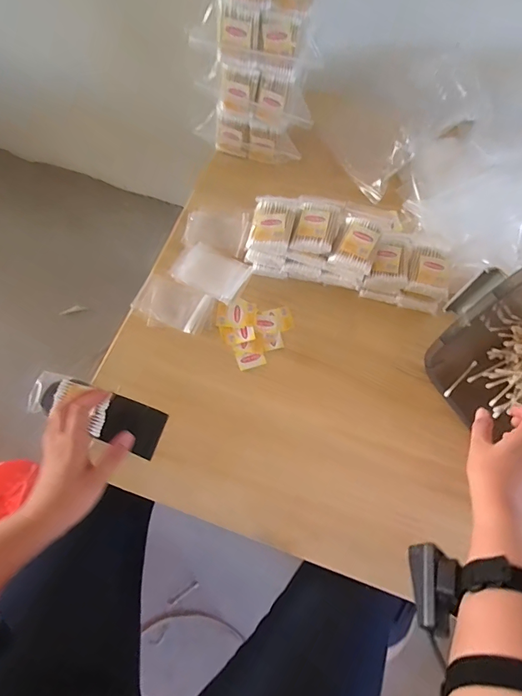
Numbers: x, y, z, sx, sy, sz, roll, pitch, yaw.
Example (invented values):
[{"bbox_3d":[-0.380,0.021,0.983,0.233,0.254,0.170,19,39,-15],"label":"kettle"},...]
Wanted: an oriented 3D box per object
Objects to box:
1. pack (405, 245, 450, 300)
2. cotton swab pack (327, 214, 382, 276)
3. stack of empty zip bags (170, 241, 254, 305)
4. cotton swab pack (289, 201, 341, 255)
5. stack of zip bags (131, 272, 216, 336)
[{"bbox_3d":[0.231,-0.107,0.548,0.053,0.019,0.070,12,68,2],"label":"pack"},{"bbox_3d":[0.131,-0.140,0.540,0.054,0.024,0.069,24,69,6],"label":"cotton swab pack"},{"bbox_3d":[-0.075,-0.115,0.604,0.109,0.011,0.071,27,70,8],"label":"stack of empty zip bags"},{"bbox_3d":[0.076,-0.166,0.552,0.056,0.018,0.070,14,68,3],"label":"cotton swab pack"},{"bbox_3d":[-0.131,-0.063,0.589,0.113,0.011,0.077,24,69,6],"label":"stack of zip bags"}]

